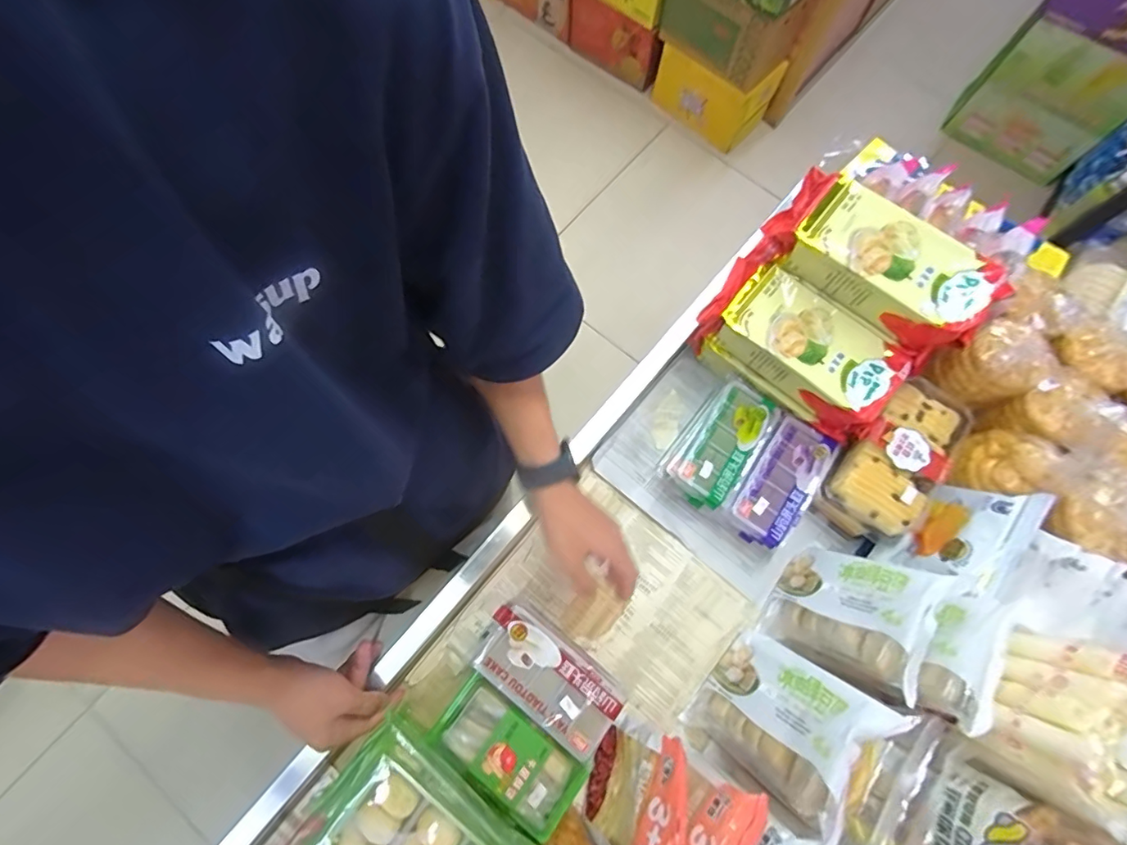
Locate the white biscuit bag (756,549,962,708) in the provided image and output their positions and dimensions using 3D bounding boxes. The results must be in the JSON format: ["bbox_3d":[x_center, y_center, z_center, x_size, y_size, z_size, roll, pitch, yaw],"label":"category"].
[{"bbox_3d":[0.319,0.214,0.570,0.057,0.196,0.126,34,75,-12],"label":"white biscuit bag"}]

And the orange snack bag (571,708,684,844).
[{"bbox_3d":[0.082,0.378,0.510,0.050,0.166,0.128,25,73,-12],"label":"orange snack bag"}]

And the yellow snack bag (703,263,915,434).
[{"bbox_3d":[0.293,-0.102,0.636,0.232,0.069,0.110,42,77,10],"label":"yellow snack bag"}]

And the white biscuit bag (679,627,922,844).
[{"bbox_3d":[0.237,0.319,0.531,0.065,0.196,0.130,40,78,-18],"label":"white biscuit bag"}]

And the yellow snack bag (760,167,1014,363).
[{"bbox_3d":[0.364,-0.189,0.597,0.246,0.076,0.107,40,76,10],"label":"yellow snack bag"}]

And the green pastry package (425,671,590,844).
[{"bbox_3d":[-0.058,0.350,0.535,0.156,0.027,0.083,37,76,9],"label":"green pastry package"}]

